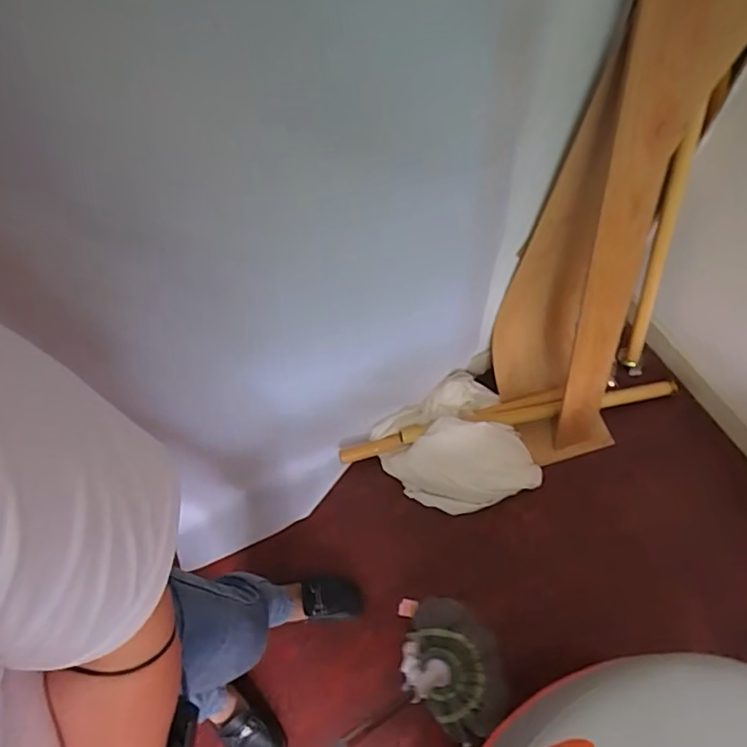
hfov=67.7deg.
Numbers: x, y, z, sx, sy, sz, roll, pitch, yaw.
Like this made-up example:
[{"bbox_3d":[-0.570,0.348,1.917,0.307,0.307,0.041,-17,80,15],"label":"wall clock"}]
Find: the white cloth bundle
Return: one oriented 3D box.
[{"bbox_3d":[0.198,0.192,1.378,0.332,0.140,0.322,-25,65,-8],"label":"white cloth bundle"}]

